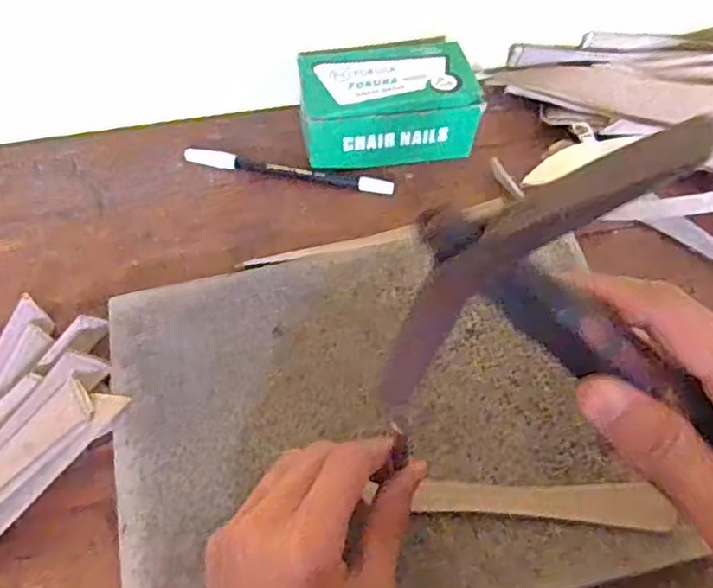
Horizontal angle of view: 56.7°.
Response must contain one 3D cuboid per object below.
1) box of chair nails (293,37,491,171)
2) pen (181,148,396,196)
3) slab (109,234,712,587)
[{"bbox_3d":[0.020,-0.135,0.470,0.118,0.051,0.083,-7,59,-6],"label":"box of chair nails"},{"bbox_3d":[-0.047,-0.086,0.463,0.147,0.010,0.010,11,59,5],"label":"pen"},{"bbox_3d":[0.011,0.068,0.368,0.274,0.021,0.212,-10,59,-8],"label":"slab"}]

